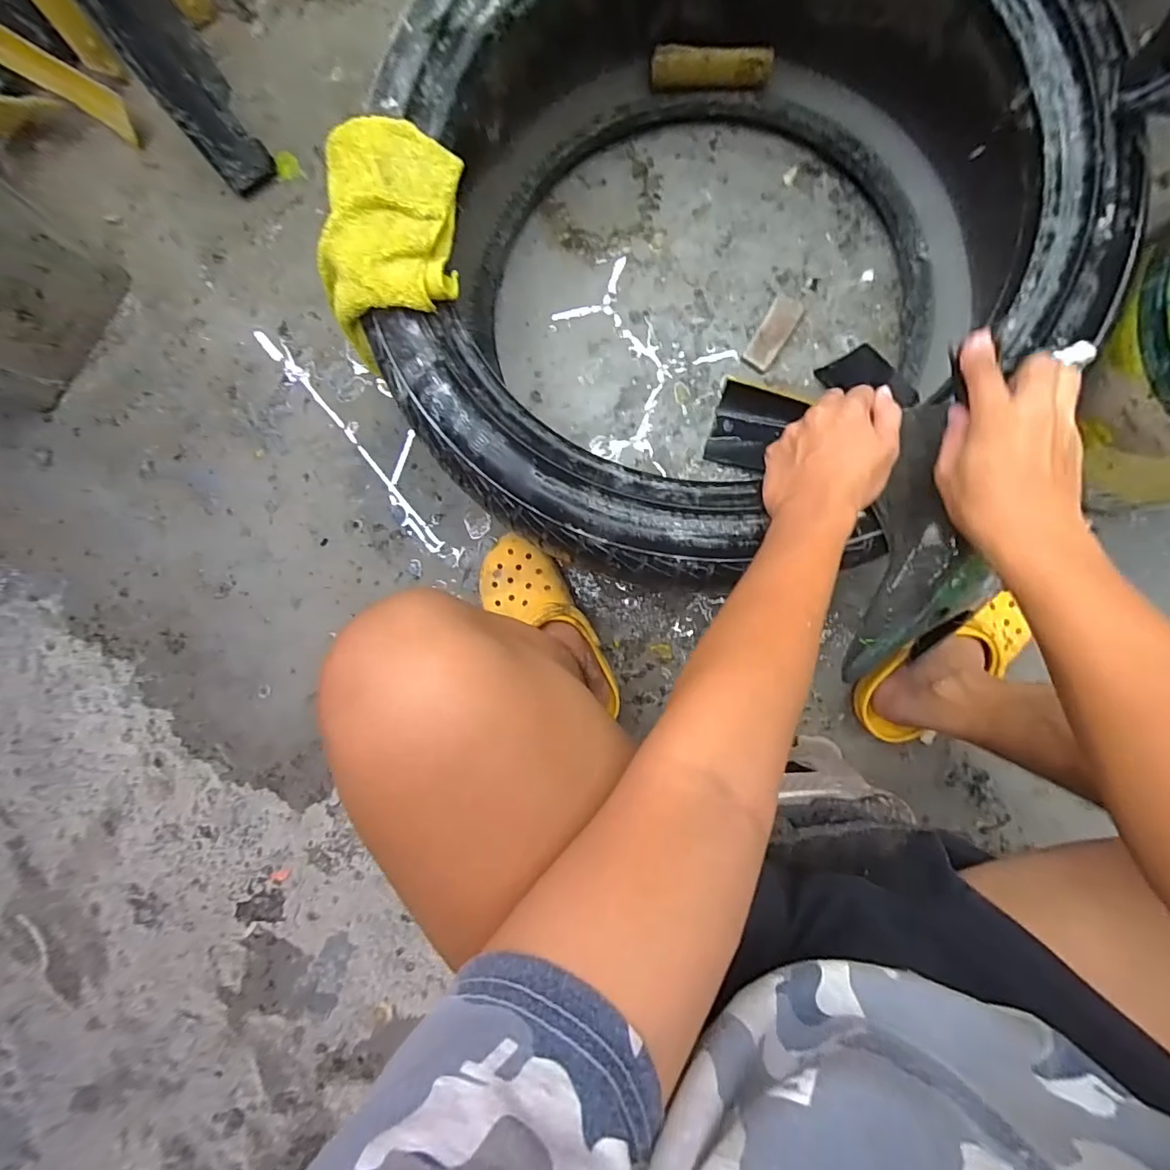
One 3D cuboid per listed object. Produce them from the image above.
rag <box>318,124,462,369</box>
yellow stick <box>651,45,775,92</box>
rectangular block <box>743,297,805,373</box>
[{"bbox_3d":[-0.174,-0.306,0.473,0.122,0.068,0.177,1,89,4],"label":"rag"},{"bbox_3d":[0.150,-0.614,0.628,0.138,0.031,0.024,4,89,4],"label":"yellow stick"},{"bbox_3d":[0.240,-0.320,0.675,0.039,0.014,0.094,32,91,4],"label":"rectangular block"}]

